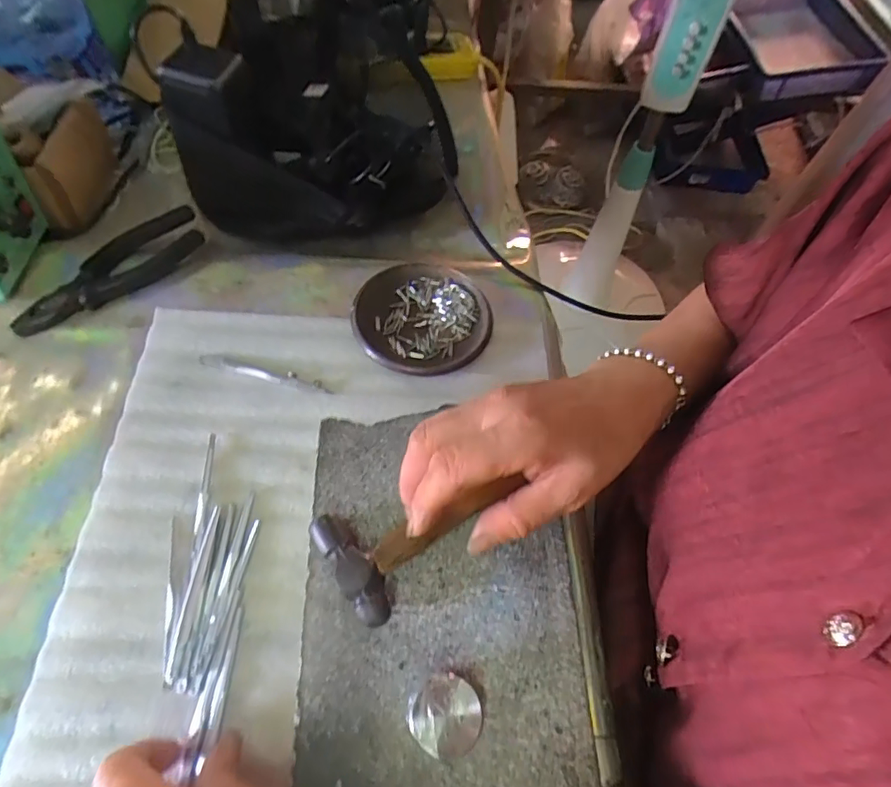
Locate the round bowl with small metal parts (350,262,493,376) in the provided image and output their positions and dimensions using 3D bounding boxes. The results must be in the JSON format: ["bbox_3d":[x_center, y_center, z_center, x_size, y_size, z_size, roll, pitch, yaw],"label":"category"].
[{"bbox_3d":[-0.019,-0.064,0.440,0.110,0.015,0.114,2,60,-3],"label":"round bowl with small metal parts"}]

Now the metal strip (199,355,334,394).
[{"bbox_3d":[-0.141,-0.016,0.410,0.106,0.004,0.012,14,60,4],"label":"metal strip"}]

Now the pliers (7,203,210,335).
[{"bbox_3d":[-0.284,-0.107,0.445,0.051,0.016,0.165,39,65,17],"label":"pliers"}]

